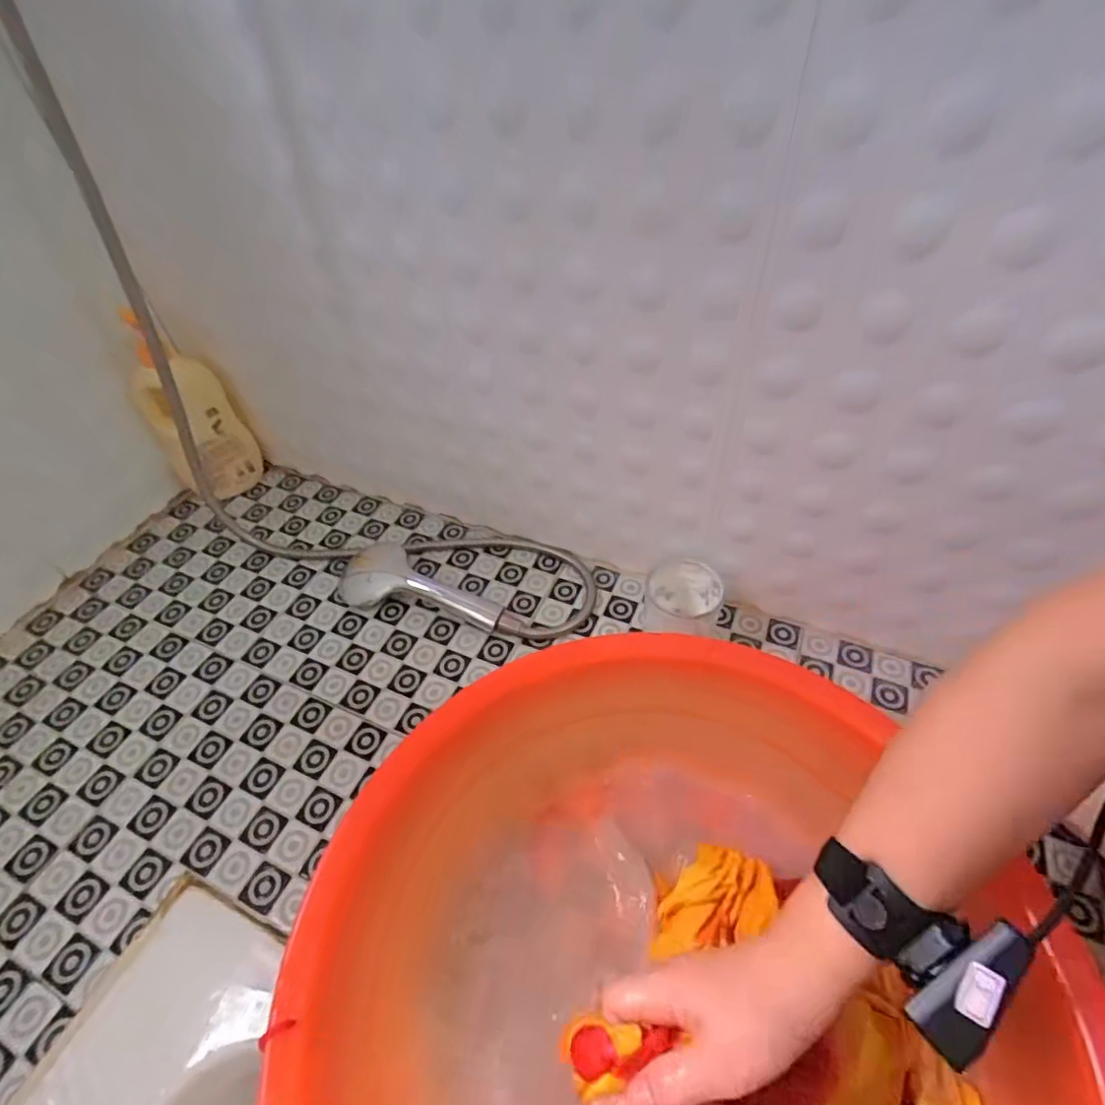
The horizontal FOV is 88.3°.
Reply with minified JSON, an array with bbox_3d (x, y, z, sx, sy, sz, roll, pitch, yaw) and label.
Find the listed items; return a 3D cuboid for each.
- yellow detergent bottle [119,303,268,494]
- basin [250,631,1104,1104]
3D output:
[{"bbox_3d":[-0.473,-0.182,0.745,0.105,0.235,0.075,-31,55,-21],"label":"yellow detergent bottle"},{"bbox_3d":[0.057,0.288,0.378,0.411,0.155,0.438,-2,50,2],"label":"basin"}]

